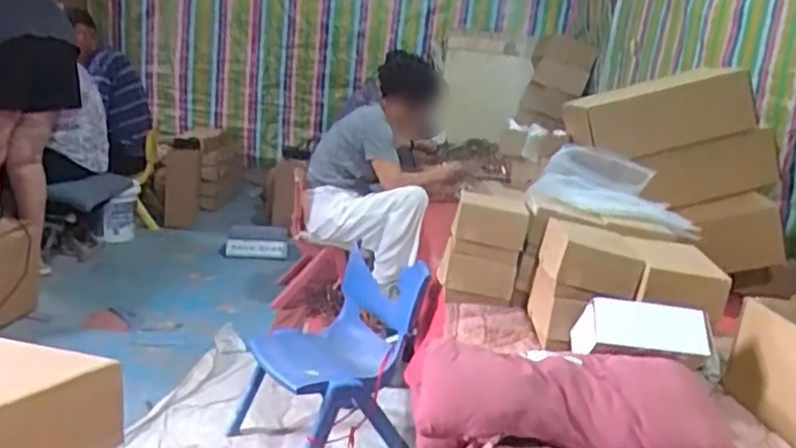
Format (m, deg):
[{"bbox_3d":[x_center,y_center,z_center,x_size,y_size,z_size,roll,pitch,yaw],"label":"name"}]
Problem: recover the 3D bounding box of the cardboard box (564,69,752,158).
[{"bbox_3d":[0.667,-0.285,1.776,0.449,0.186,0.111,-8,12,7],"label":"cardboard box"}]

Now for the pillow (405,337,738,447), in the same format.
[{"bbox_3d":[0.213,0.229,0.902,0.389,0.084,0.185,7,13,-1],"label":"pillow"}]

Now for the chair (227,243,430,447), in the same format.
[{"bbox_3d":[-0.146,0.302,1.535,0.371,0.404,0.398,-3,17,-36],"label":"chair"}]

